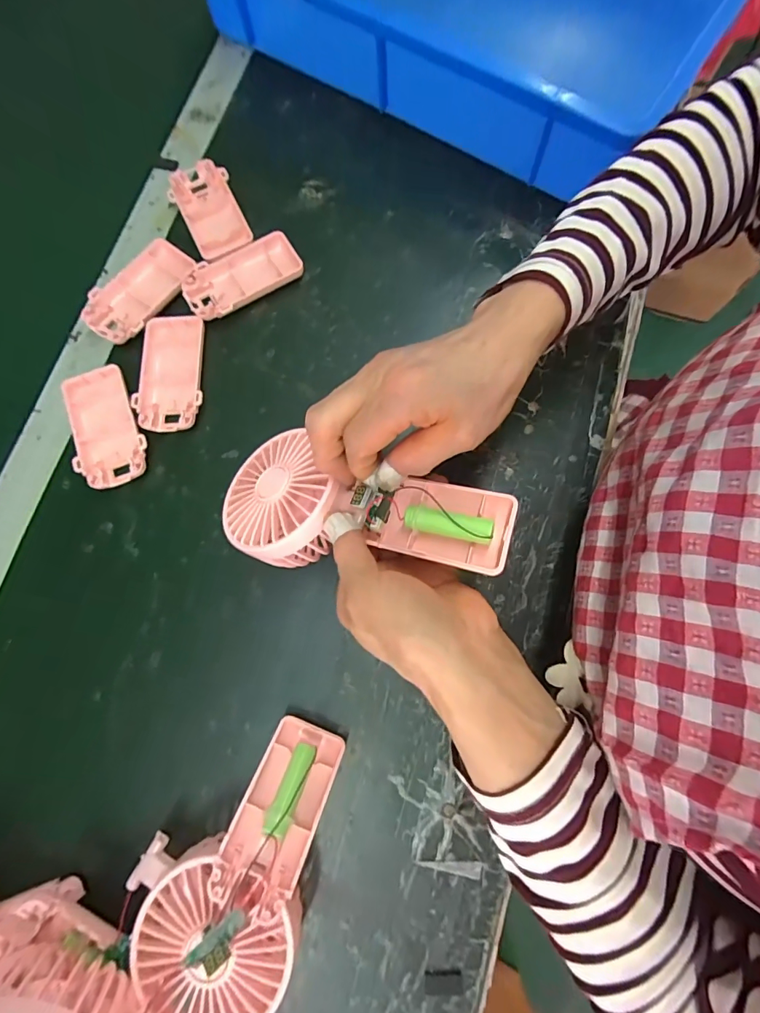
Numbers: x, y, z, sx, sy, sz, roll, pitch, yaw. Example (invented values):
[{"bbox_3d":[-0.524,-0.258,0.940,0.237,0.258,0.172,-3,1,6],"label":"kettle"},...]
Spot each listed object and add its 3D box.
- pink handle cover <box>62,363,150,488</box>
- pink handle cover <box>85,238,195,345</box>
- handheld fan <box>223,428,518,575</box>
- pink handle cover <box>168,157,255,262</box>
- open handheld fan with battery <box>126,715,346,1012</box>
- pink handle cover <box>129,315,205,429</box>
[{"bbox_3d":[-0.210,-0.062,0.341,0.051,0.015,0.096,-18,79,-2],"label":"pink handle cover"},{"bbox_3d":[-0.198,-0.177,0.361,0.053,0.012,0.094,40,82,9],"label":"pink handle cover"},{"bbox_3d":[-0.015,-0.001,0.265,0.180,0.034,0.081,8,78,18],"label":"handheld fan"},{"bbox_3d":[-0.148,-0.258,0.381,0.050,0.013,0.096,-28,79,-4],"label":"pink handle cover"},{"bbox_3d":[-0.086,0.208,0.257,0.102,0.062,0.156,19,80,5],"label":"open handheld fan with battery"},{"bbox_3d":[-0.164,-0.105,0.346,0.049,0.011,0.096,-5,78,1],"label":"pink handle cover"}]

